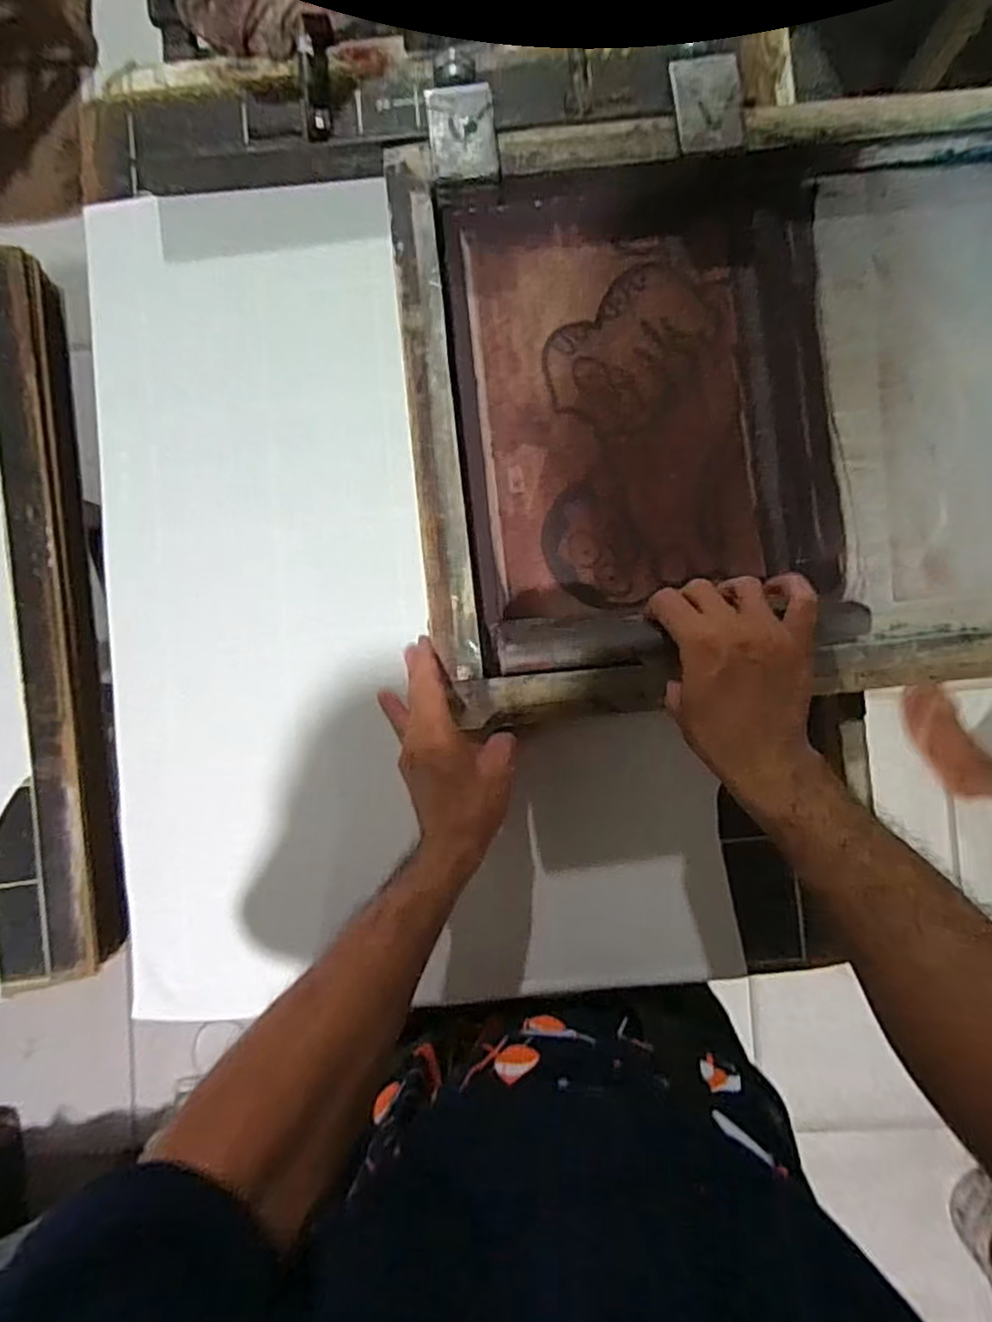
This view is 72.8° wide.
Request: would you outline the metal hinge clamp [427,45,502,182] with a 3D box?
[{"bbox_3d":[-0.028,-0.430,0.532,0.053,0.030,0.113,-6,87,3],"label":"metal hinge clamp"}]

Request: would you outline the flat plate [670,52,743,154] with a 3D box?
[{"bbox_3d":[0.165,-0.435,0.522,0.052,0.009,0.075,-7,87,3],"label":"flat plate"}]

